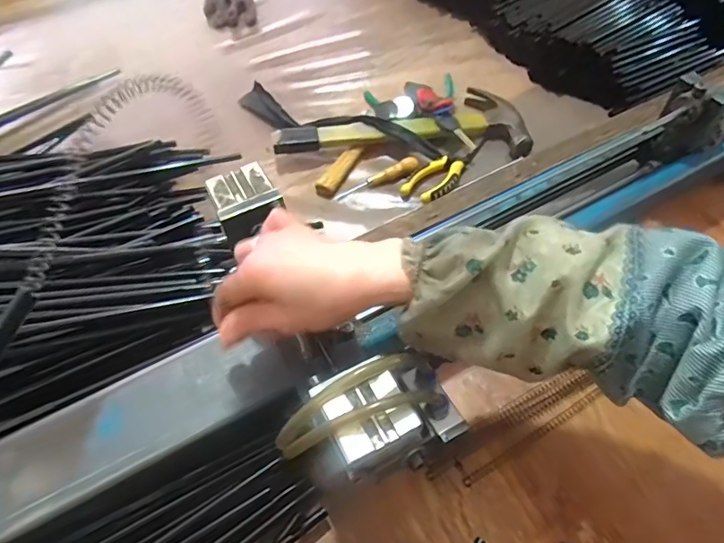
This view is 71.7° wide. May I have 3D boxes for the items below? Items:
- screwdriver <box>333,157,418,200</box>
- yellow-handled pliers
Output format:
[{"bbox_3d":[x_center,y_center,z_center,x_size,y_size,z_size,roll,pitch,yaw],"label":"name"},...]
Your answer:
[{"bbox_3d":[0.021,-0.120,0.646,0.113,0.017,0.020,-23,58,-13],"label":"screwdriver"},{"bbox_3d":[0.118,-0.137,0.651,0.050,0.021,0.150,38,65,24],"label":"yellow-handled pliers"}]

